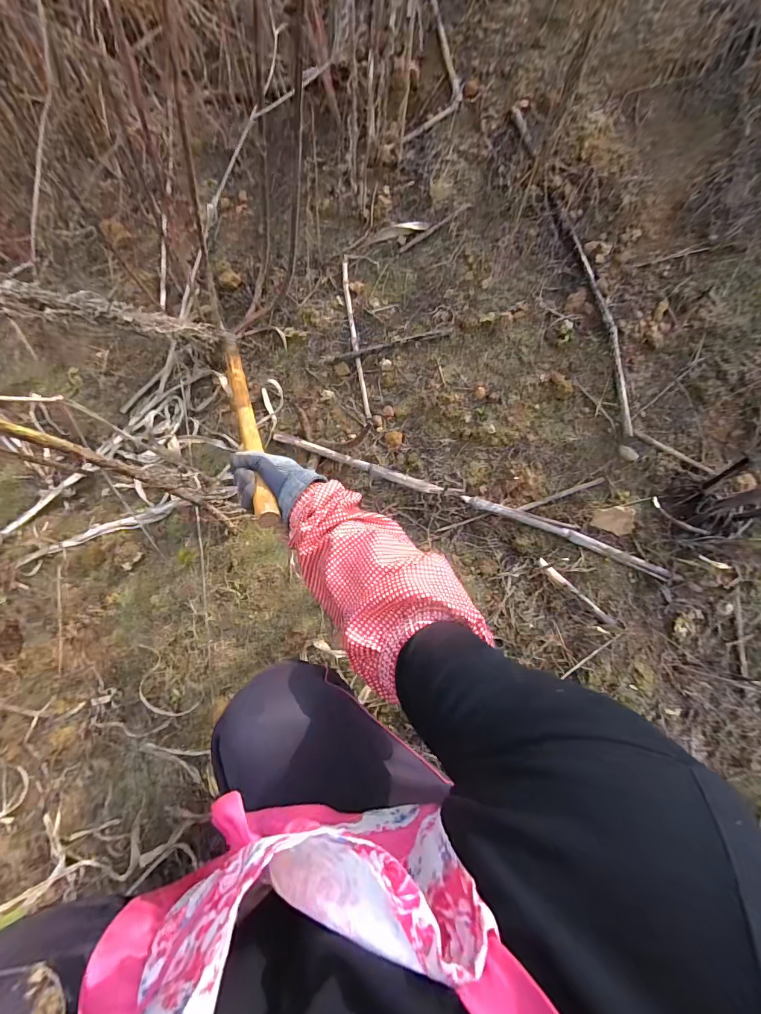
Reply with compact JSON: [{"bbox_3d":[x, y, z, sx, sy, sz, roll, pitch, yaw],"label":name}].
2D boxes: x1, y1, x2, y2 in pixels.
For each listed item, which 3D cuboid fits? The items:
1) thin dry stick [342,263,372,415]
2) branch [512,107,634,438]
[{"bbox_3d":[-0.052,-0.348,0.854,0.015,0.015,0.330,-9,88,-5],"label":"thin dry stick"},{"bbox_3d":[0.373,-0.442,0.771,0.055,0.029,0.634,-19,88,-9],"label":"branch"}]

